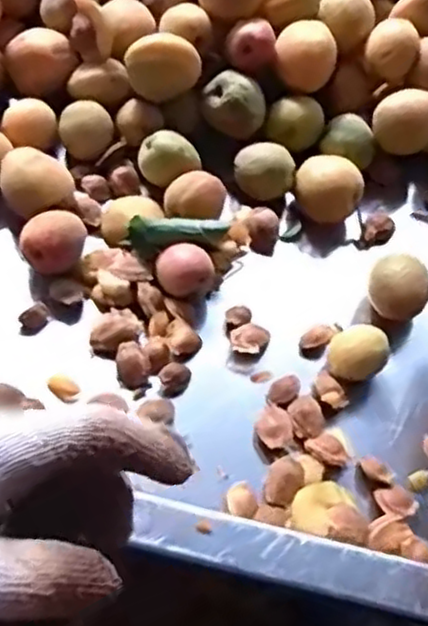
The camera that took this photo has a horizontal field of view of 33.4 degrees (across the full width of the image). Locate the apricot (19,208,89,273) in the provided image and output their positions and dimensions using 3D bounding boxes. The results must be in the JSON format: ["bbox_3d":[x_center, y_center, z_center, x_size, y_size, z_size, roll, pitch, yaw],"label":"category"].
[{"bbox_3d":[-0.101,-0.045,0.455,0.040,0.035,0.035,-10,60,-12],"label":"apricot"}]

